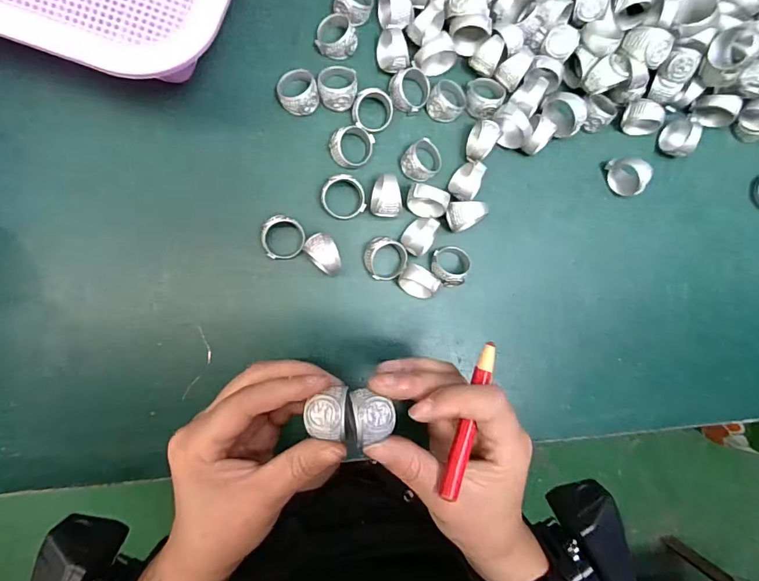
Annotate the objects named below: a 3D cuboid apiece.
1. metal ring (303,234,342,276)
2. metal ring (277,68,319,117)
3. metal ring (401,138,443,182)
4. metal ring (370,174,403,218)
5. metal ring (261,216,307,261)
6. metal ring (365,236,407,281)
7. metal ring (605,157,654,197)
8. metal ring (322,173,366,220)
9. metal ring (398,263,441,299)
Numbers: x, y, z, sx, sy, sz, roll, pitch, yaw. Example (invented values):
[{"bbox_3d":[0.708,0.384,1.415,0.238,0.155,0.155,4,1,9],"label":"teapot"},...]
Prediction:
[{"bbox_3d":[-0.033,-0.022,0.277,0.019,0.026,0.026,-40,95,-6],"label":"metal ring"},{"bbox_3d":[-0.051,-0.125,0.281,0.024,0.015,0.027,-16,92,-8],"label":"metal ring"},{"bbox_3d":[0.028,-0.084,0.290,0.026,0.017,0.023,-43,95,-6],"label":"metal ring"},{"bbox_3d":[0.003,-0.058,0.283,0.019,0.022,0.025,1,90,-8],"label":"metal ring"},{"bbox_3d":[-0.059,-0.032,0.277,0.026,0.017,0.025,0,90,-8],"label":"metal ring"},{"bbox_3d":[0.003,-0.020,0.287,0.027,0.016,0.026,0,90,-8],"label":"metal ring"},{"bbox_3d":[0.168,-0.078,0.305,0.015,0.024,0.027,-19,92,-8],"label":"metal ring"},{"bbox_3d":[-0.023,-0.059,0.283,0.026,0.016,0.026,0,90,-8],"label":"metal ring"},{"bbox_3d":[0.024,-0.005,0.284,0.022,0.024,0.016,37,85,-6],"label":"metal ring"}]

